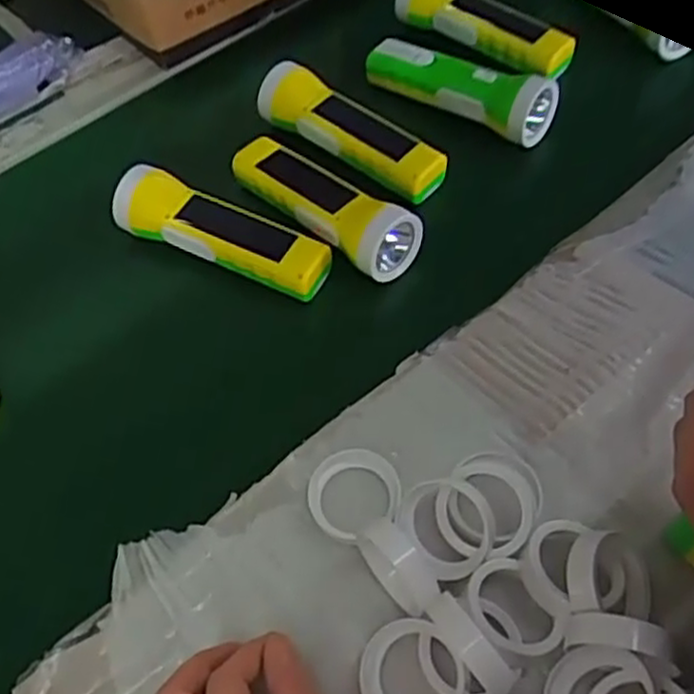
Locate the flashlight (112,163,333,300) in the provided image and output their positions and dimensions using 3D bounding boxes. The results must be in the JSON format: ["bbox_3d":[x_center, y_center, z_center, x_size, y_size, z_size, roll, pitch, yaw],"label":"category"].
[{"bbox_3d":[-0.100,-0.087,0.572,0.188,0.049,0.041,21,60,17],"label":"flashlight"}]

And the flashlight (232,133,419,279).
[{"bbox_3d":[-0.023,-0.115,0.569,0.170,0.048,0.043,36,65,25],"label":"flashlight"}]

